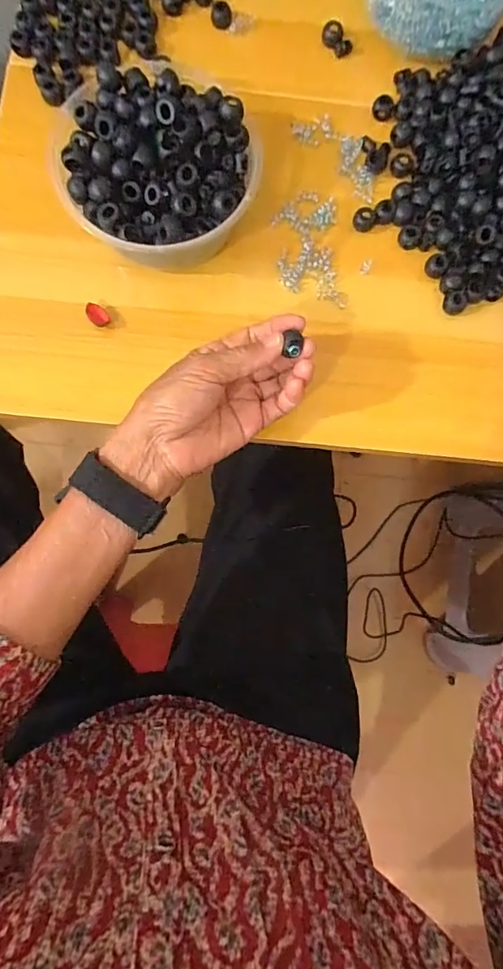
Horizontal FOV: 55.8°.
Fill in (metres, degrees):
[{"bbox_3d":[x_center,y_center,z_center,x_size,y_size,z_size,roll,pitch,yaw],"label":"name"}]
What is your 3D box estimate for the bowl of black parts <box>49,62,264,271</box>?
[{"bbox_3d":[-0.070,-0.225,0.349,0.129,0.061,0.136,0,82,-3],"label":"bowl of black parts"}]

